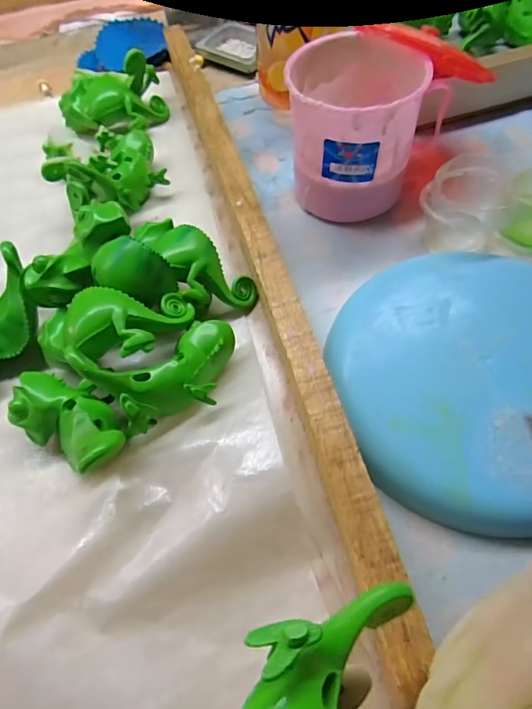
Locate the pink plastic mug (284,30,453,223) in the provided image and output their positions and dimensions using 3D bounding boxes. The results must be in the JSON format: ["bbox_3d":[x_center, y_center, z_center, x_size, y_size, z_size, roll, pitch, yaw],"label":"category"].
[{"bbox_3d":[0.072,-0.167,0.350,0.105,0.098,0.098,11,60,10],"label":"pink plastic mug"}]

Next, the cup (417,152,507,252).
[{"bbox_3d":[0.145,-0.110,0.336,0.054,0.046,0.059,-2,58,3],"label":"cup"}]

